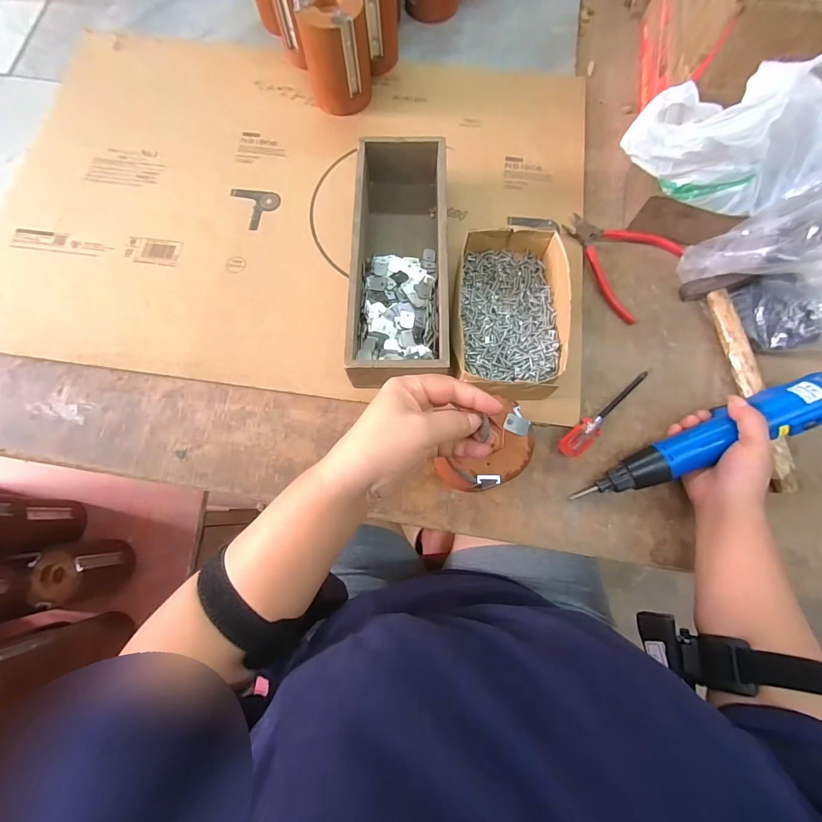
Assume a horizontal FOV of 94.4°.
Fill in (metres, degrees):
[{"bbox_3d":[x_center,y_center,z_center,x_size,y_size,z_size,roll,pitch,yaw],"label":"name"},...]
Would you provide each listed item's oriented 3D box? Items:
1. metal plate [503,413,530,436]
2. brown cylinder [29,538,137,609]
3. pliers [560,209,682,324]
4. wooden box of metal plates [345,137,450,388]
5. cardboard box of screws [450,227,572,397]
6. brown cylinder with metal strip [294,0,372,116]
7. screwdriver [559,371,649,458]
[{"bbox_3d":[0.088,0.011,0.316,0.020,0.004,0.014,23,76,6],"label":"metal plate"},{"bbox_3d":[-0.473,0.235,0.560,0.075,0.117,0.080,-10,76,-3],"label":"brown cylinder"},{"bbox_3d":[0.243,-0.186,0.458,0.129,0.019,0.114,38,77,8],"label":"pliers"},{"bbox_3d":[-0.012,-0.159,0.421,0.098,0.064,0.282,1,75,-1],"label":"wooden box of metal plates"},{"bbox_3d":[0.102,-0.105,0.411,0.121,0.056,0.191,7,75,0],"label":"cardboard box of screws"},{"bbox_3d":[-0.092,-0.449,0.480,0.076,0.103,0.071,-8,75,-3],"label":"brown cylinder with metal strip"},{"bbox_3d":[0.211,0.001,0.414,0.137,0.020,0.022,-41,79,-11],"label":"screwdriver"}]

